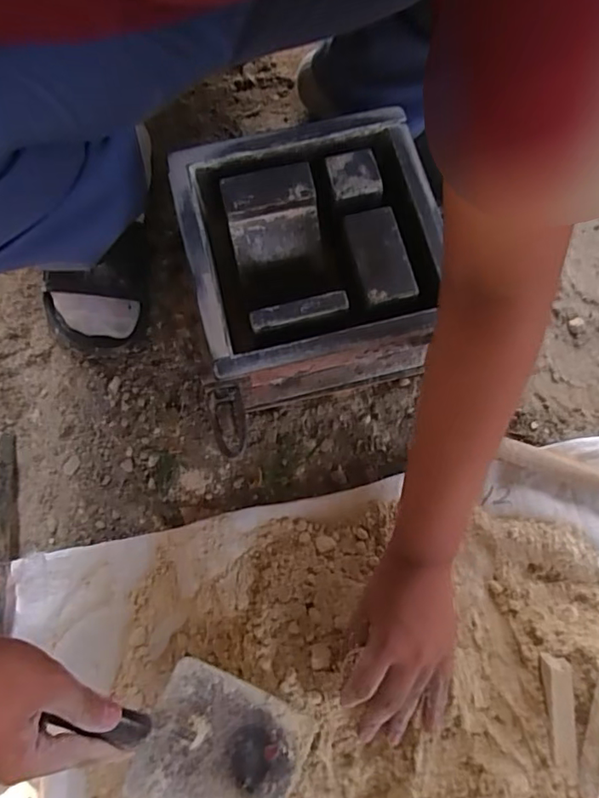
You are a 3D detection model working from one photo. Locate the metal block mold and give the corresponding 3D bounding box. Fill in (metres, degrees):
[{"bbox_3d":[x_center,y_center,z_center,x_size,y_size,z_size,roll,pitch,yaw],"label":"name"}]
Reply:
[{"bbox_3d":[0.012,-0.119,0.567,0.249,0.123,0.289,-14,76,-2],"label":"metal block mold"}]

